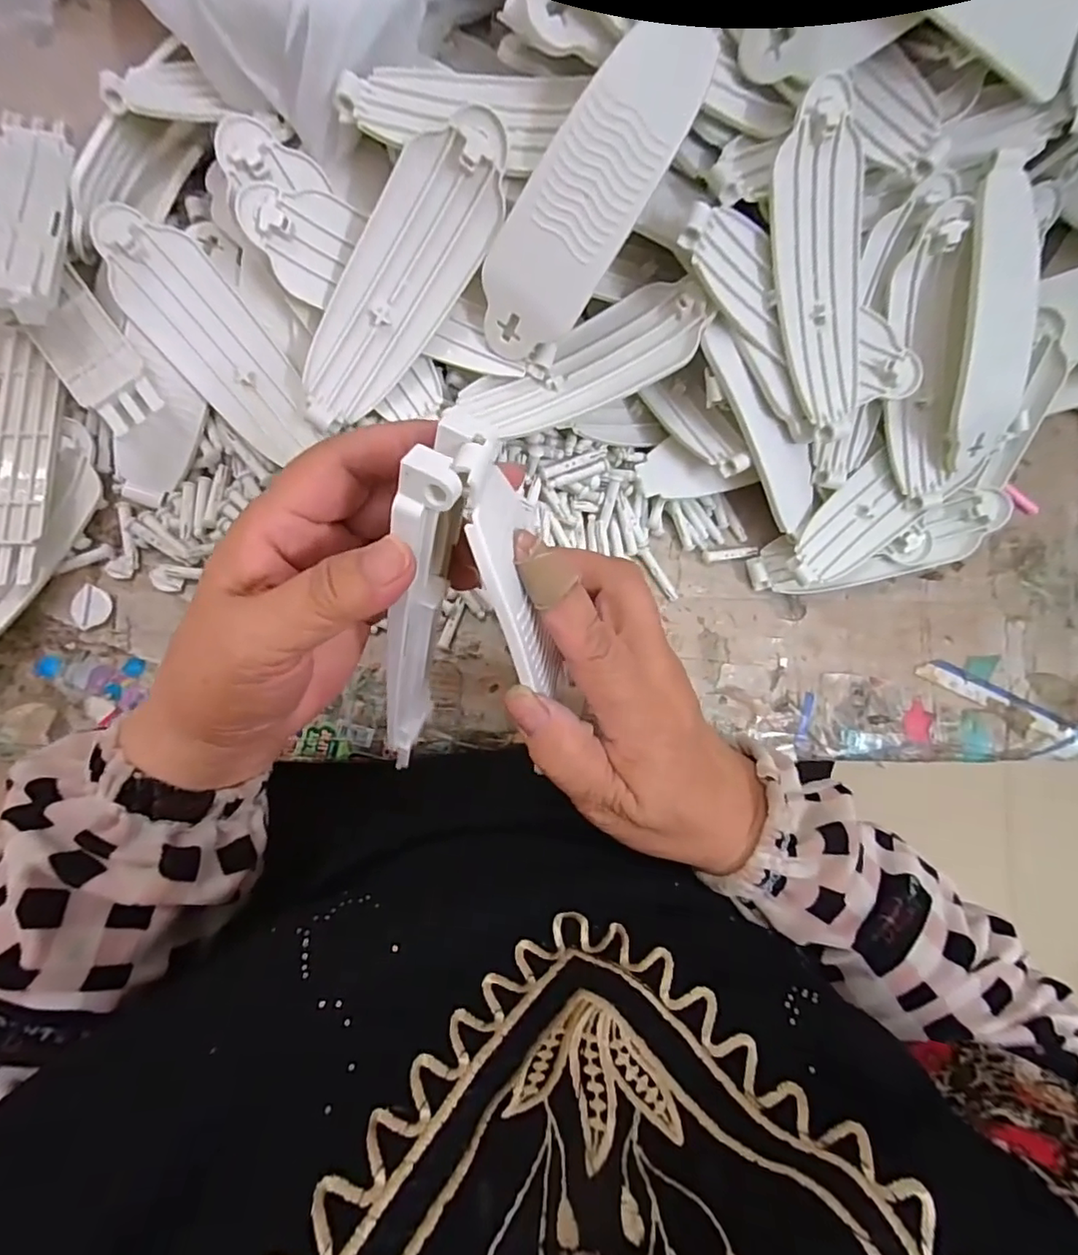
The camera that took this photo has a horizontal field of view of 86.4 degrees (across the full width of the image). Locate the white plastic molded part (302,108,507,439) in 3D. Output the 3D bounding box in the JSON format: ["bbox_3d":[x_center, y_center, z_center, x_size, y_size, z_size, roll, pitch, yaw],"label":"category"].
[{"bbox_3d":[-0.071,-0.171,0.288,0.053,0.015,0.157,33,111,-20],"label":"white plastic molded part"}]

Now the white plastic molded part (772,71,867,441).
[{"bbox_3d":[0.153,-0.185,0.304,0.058,0.023,0.158,-13,108,-8],"label":"white plastic molded part"}]

